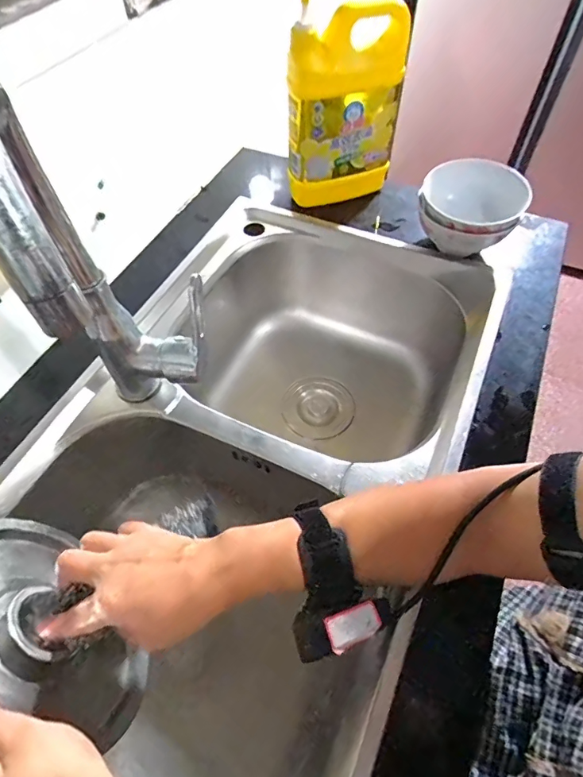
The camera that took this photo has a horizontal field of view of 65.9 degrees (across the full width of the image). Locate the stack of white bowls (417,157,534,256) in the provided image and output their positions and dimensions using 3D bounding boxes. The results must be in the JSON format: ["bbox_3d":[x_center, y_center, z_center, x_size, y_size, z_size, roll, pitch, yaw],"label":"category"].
[{"bbox_3d":[0.221,-0.218,0.557,0.124,0.088,0.124,16,57,11],"label":"stack of white bowls"}]

